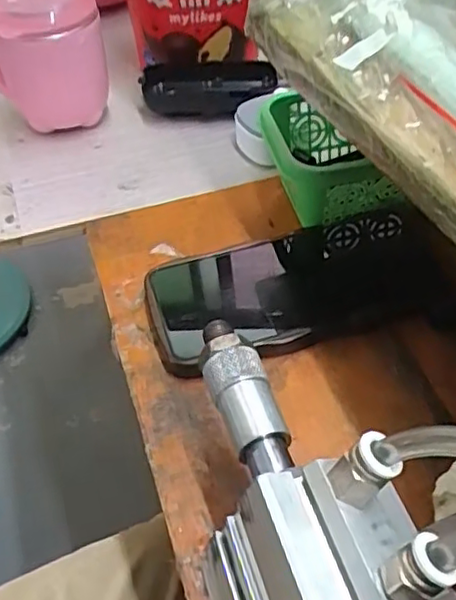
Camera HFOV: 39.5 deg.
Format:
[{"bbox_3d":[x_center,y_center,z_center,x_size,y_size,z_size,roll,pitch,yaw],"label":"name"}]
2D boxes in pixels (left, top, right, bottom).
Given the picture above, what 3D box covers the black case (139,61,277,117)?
[{"bbox_3d":[-0.016,-0.175,0.523,0.106,0.022,0.045,0,47,3],"label":"black case"}]

